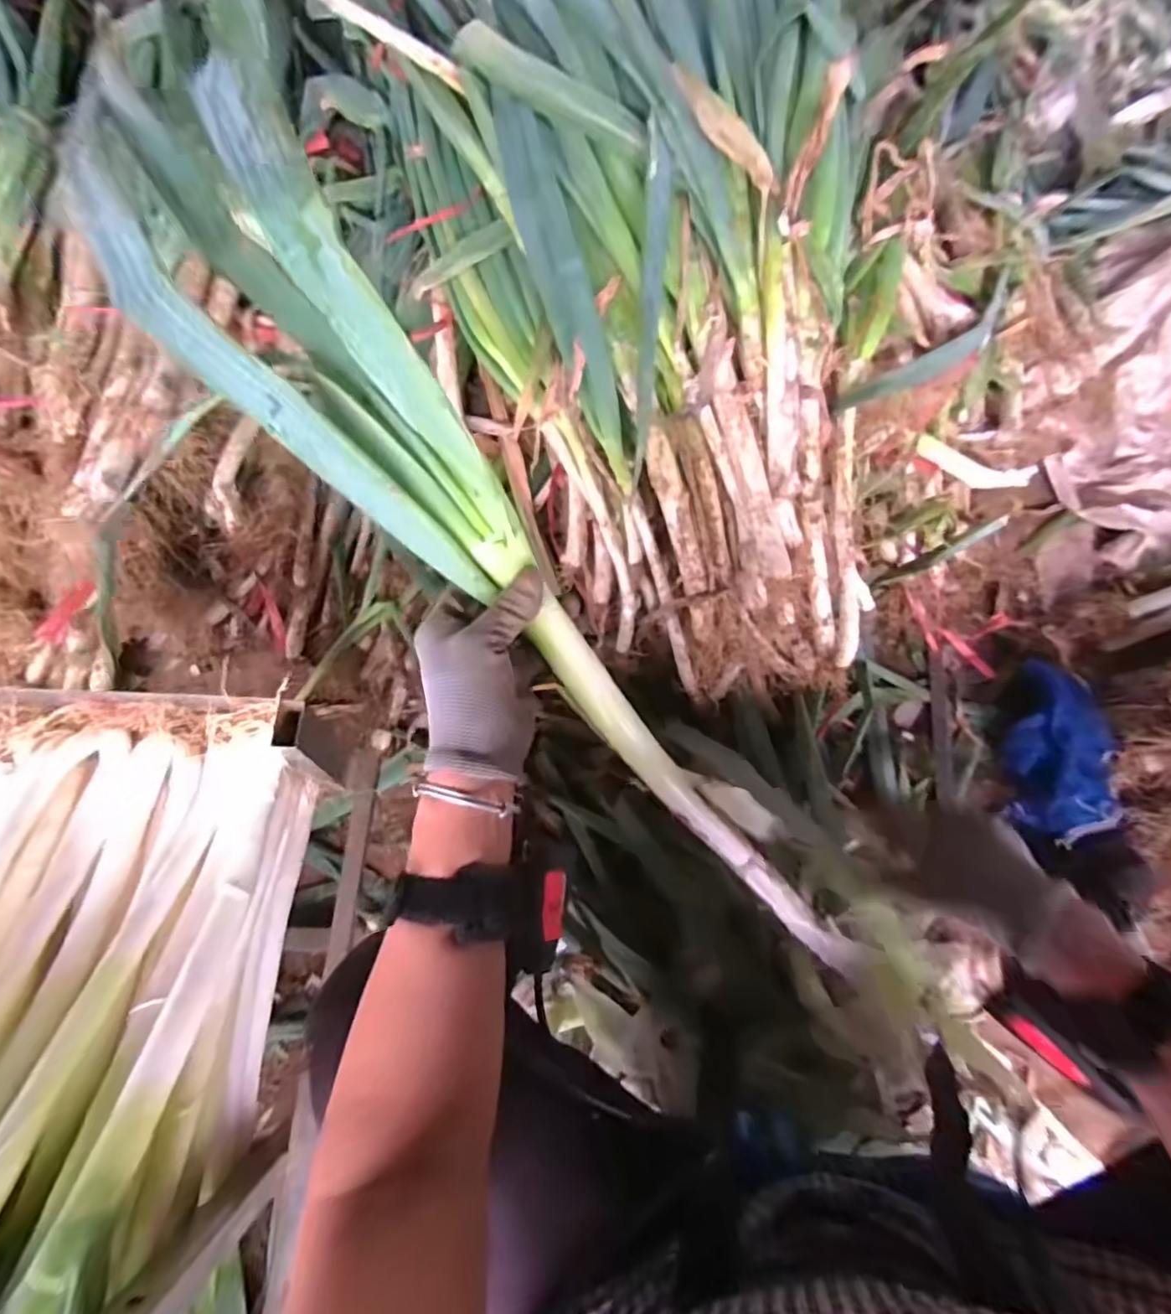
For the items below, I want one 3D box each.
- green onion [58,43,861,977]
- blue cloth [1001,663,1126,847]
[{"bbox_3d":[-0.020,-0.006,0.368,0.090,0.081,0.670,-45,110,-16],"label":"green onion"},{"bbox_3d":[0.621,0.127,0.749,0.115,0.052,0.235,17,70,5],"label":"blue cloth"}]

